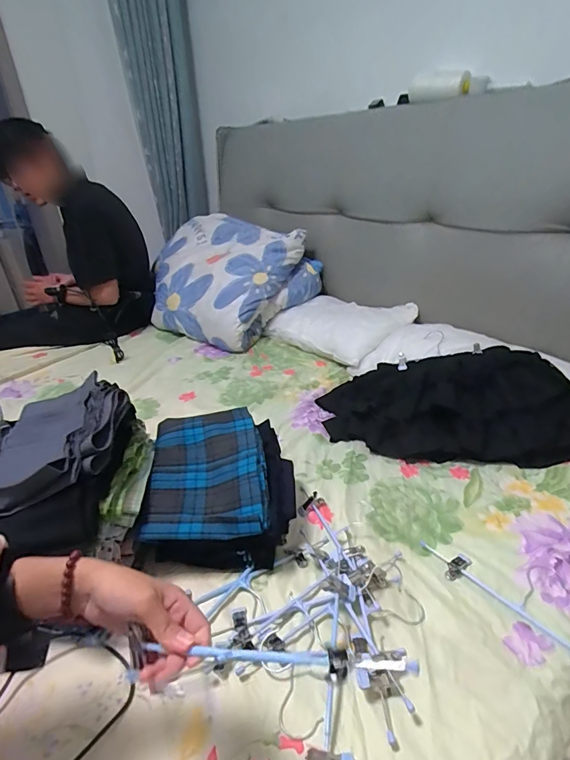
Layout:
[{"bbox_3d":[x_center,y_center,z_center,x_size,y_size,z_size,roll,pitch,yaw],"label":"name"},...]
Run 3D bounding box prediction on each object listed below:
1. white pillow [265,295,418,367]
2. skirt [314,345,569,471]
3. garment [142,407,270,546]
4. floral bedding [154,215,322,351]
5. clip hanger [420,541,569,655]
[{"bbox_3d":[0.174,-0.181,1.342,0.299,0.096,0.398,-23,35,-29],"label":"white pillow"},{"bbox_3d":[0.358,0.036,0.942,0.563,0.140,0.292,4,31,16],"label":"skirt"},{"bbox_3d":[-0.134,0.148,0.728,0.190,0.044,0.288,-6,30,-4],"label":"garment"},{"bbox_3d":[-0.231,-0.357,1.533,0.612,0.355,0.379,18,36,33],"label":"floral bedding"},{"bbox_3d":[0.348,0.312,0.605,0.102,0.028,0.299,-29,37,-36],"label":"clip hanger"}]

